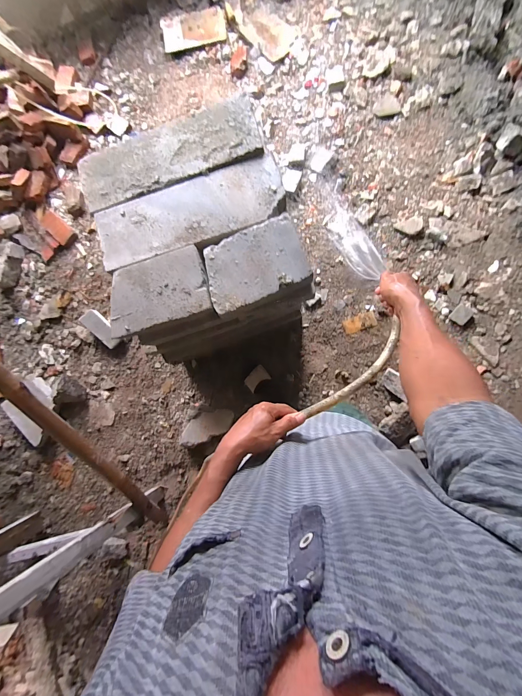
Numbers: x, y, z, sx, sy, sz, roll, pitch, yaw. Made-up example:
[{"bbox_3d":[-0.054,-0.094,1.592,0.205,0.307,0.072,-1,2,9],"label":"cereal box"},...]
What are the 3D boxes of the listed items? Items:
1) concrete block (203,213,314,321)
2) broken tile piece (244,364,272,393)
[{"bbox_3d":[-0.010,-0.226,0.894,0.284,0.150,0.210,-22,82,7],"label":"concrete block"},{"bbox_3d":[-0.019,0.136,1.310,0.107,0.019,0.078,-41,80,2],"label":"broken tile piece"}]

